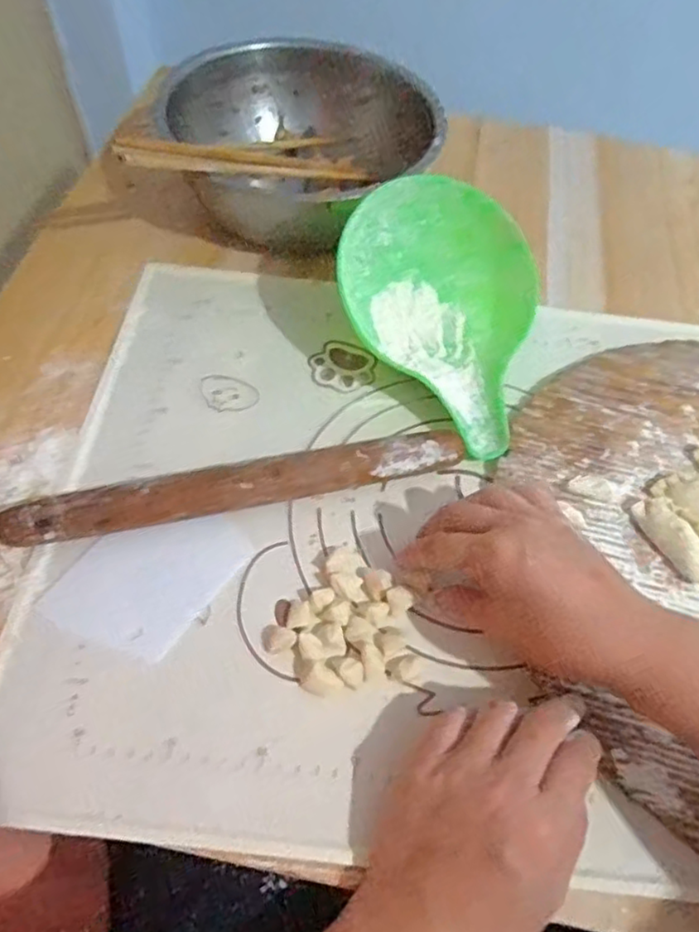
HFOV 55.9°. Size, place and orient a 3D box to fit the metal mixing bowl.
[{"bbox_3d":[-0.029,-0.260,0.559,0.198,0.085,0.195,0,56,1],"label":"metal mixing bowl"}]

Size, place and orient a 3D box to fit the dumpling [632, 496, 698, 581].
[{"bbox_3d":[0.198,0.044,0.403,0.021,0.016,0.055,-18,59,-15],"label":"dumpling"}]

